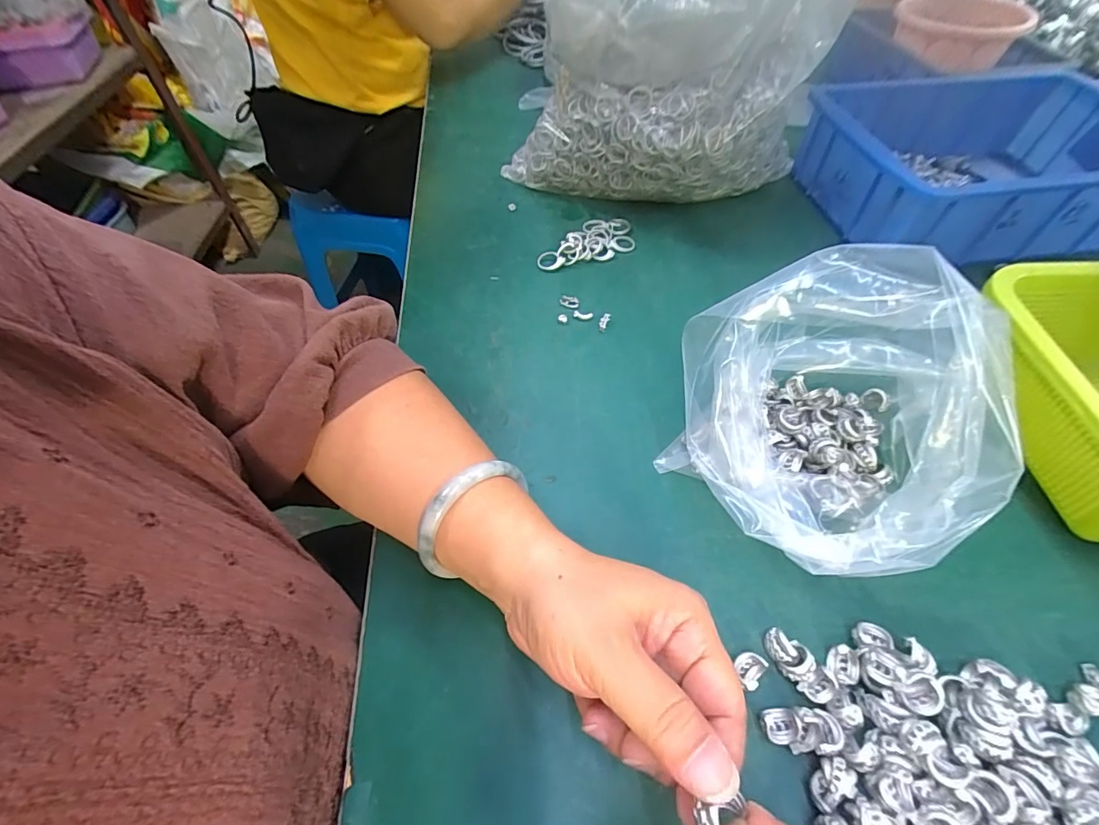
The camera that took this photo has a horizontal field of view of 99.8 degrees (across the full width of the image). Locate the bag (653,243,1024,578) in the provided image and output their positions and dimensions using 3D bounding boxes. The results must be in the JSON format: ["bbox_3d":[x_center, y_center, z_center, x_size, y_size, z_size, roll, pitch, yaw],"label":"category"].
[{"bbox_3d":[0.164,0.004,0.246,0.159,0.136,0.141,-13,55,-8],"label":"bag"}]

